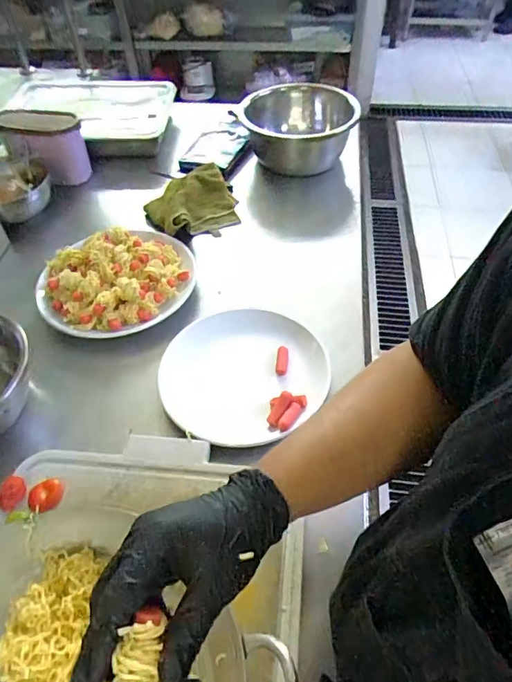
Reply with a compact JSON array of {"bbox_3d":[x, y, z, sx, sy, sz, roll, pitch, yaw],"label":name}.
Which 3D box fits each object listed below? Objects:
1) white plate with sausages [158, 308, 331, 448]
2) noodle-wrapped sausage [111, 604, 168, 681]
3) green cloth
[{"bbox_3d":[-0.014,0.044,0.657,0.213,0.028,0.225,-1,50,1],"label":"white plate with sausages"},{"bbox_3d":[-0.065,0.174,0.260,0.025,0.022,0.043,9,62,-15],"label":"noodle-wrapped sausage"},{"bbox_3d":[-0.122,-0.268,0.936,0.172,0.073,0.178,-23,53,-16],"label":"green cloth"}]

